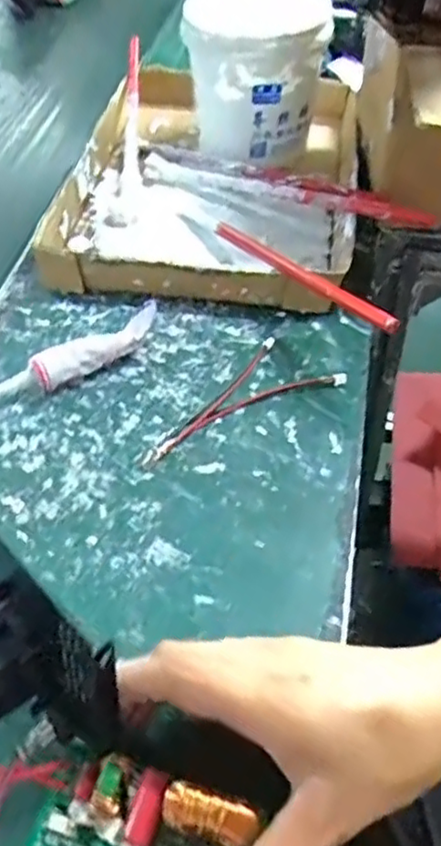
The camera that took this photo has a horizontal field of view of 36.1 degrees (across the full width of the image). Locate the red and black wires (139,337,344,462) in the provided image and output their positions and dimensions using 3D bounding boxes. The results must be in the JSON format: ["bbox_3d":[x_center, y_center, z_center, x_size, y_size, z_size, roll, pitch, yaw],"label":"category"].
[{"bbox_3d":[0.007,-0.019,0.447,0.143,0.006,0.059,-24,54,-17],"label":"red and black wires"}]

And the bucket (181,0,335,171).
[{"bbox_3d":[0.033,-0.309,0.605,0.118,0.118,0.118,-1,50,1],"label":"bucket"}]

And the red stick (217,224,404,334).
[{"bbox_3d":[0.051,-0.105,0.463,0.010,0.014,0.204,-25,40,-17],"label":"red stick"}]

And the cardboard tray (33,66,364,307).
[{"bbox_3d":[-0.002,-0.228,0.598,0.234,0.034,0.333,6,51,8],"label":"cardboard tray"}]

